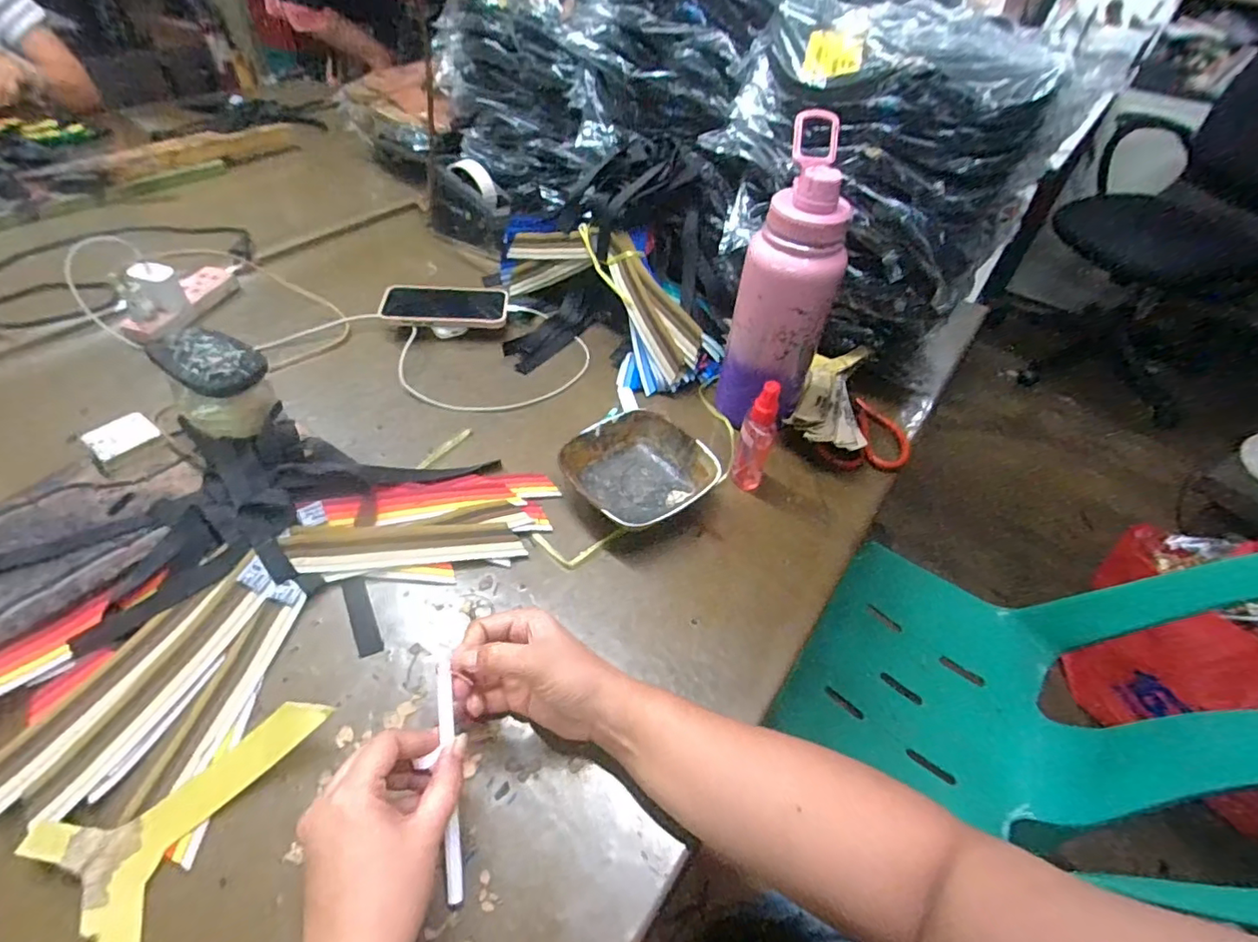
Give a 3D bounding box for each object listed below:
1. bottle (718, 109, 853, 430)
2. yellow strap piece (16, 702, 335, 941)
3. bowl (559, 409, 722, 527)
[{"bbox_3d":[0.151,-0.166,0.534,0.085,0.244,0.095,20,48,13],"label":"bottle"},{"bbox_3d":[-0.275,0.218,0.317,0.121,0.031,0.185,13,47,7],"label":"yellow strap piece"},{"bbox_3d":[0.008,0.002,0.531,0.125,0.041,0.120,-29,55,-28],"label":"bowl"}]

